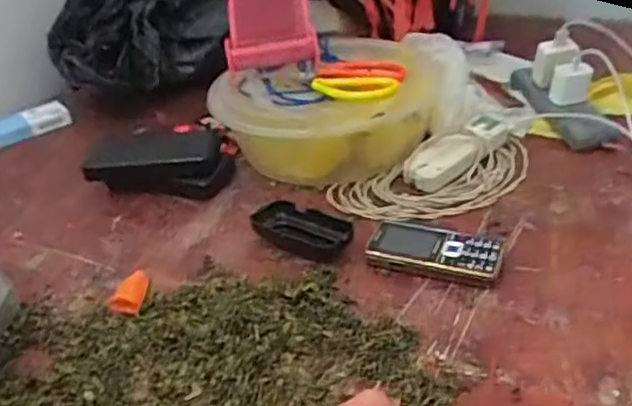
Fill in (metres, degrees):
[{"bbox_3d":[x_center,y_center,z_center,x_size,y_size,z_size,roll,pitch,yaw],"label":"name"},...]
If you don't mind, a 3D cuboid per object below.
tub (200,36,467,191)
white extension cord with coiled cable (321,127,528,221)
[{"bbox_3d":[0.030,-0.122,0.818,0.279,0.106,0.264,-3,30,2],"label":"tub"},{"bbox_3d":[0.138,-0.041,0.725,0.244,0.049,0.115,-10,33,-5],"label":"white extension cord with coiled cable"}]

